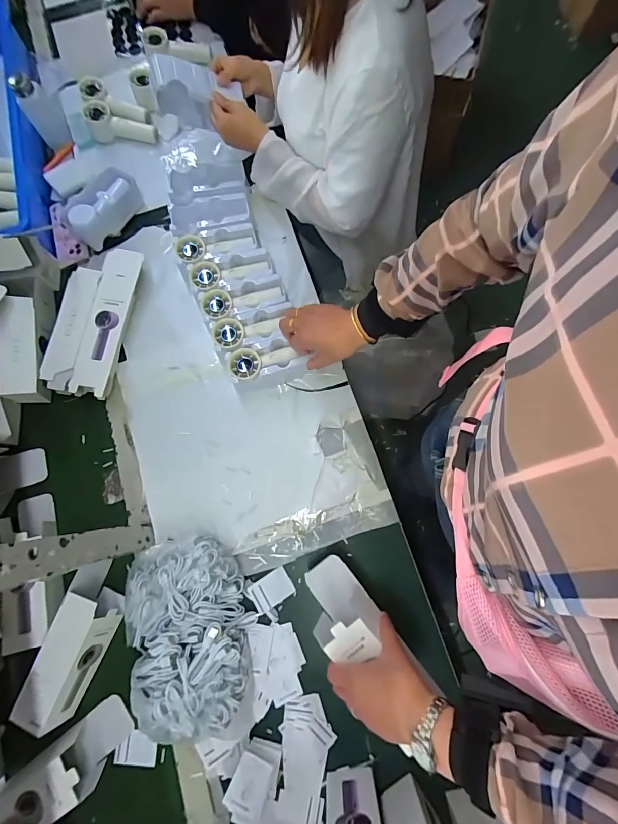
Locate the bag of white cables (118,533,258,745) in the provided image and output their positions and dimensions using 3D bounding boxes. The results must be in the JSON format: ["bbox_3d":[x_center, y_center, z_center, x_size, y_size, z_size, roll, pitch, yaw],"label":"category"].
[{"bbox_3d":[-0.190,0.336,0.571,0.202,0.059,0.268,-21,77,-1],"label":"bag of white cables"}]

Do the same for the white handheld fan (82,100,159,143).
[{"bbox_3d":[-0.417,-0.634,0.818,0.168,0.040,0.051,8,78,6],"label":"white handheld fan"}]

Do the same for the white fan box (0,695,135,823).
[{"bbox_3d":[-0.381,0.551,0.553,0.243,0.064,0.087,-37,78,-20],"label":"white fan box"}]

